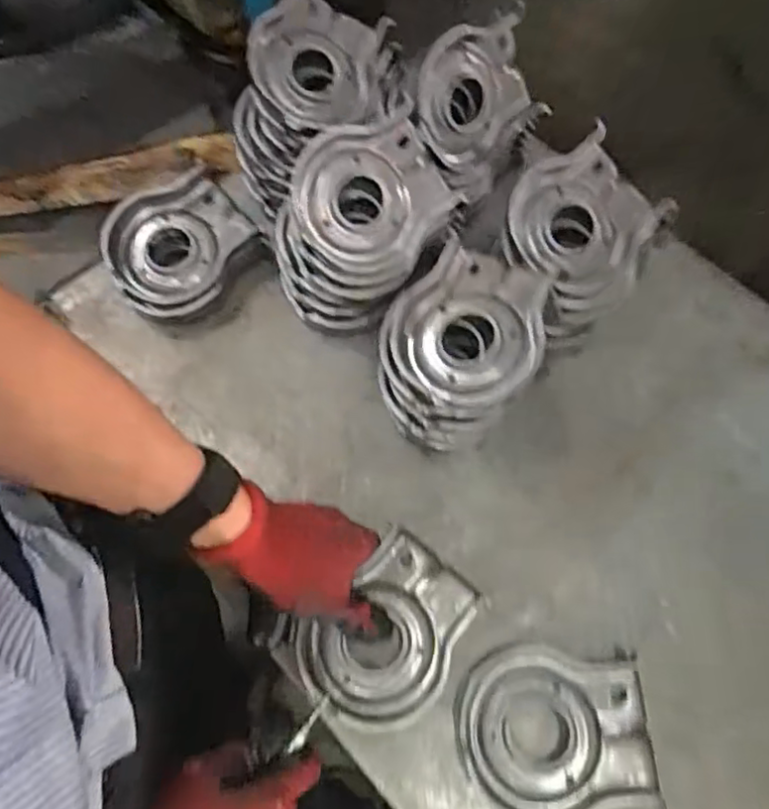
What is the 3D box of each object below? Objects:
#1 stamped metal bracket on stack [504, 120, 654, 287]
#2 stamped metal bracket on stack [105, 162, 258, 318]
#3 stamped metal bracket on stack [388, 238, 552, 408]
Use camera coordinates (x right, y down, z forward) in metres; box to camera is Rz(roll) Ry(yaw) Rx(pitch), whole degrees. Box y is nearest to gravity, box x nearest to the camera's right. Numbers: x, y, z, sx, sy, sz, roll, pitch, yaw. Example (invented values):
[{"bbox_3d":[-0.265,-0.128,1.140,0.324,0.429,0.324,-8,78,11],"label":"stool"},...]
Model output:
[{"bbox_3d":[0.159,-0.147,0.505,0.125,0.041,0.103,-36,71,-14],"label":"stamped metal bracket on stack"},{"bbox_3d":[-0.178,-0.137,0.561,0.122,0.035,0.111,-30,70,-12],"label":"stamped metal bracket on stack"},{"bbox_3d":[0.063,-0.057,0.456,0.102,0.022,0.117,25,69,10],"label":"stamped metal bracket on stack"}]

